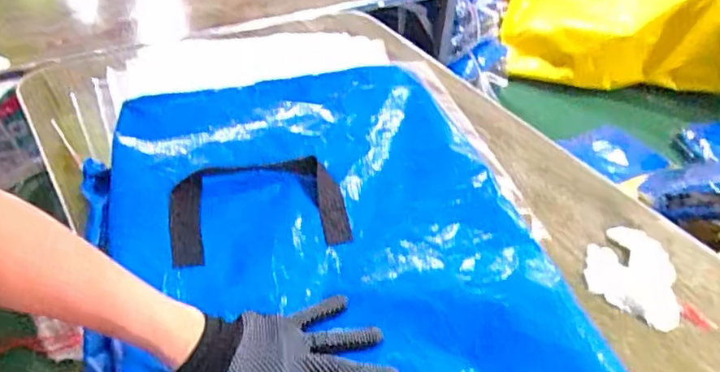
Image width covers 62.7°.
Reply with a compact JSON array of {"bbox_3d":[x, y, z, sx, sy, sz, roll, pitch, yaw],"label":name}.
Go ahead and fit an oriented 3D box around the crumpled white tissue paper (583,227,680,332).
[{"bbox_3d":[0.287,0.089,0.622,0.090,0.021,0.121,16,42,14],"label":"crumpled white tissue paper"}]

